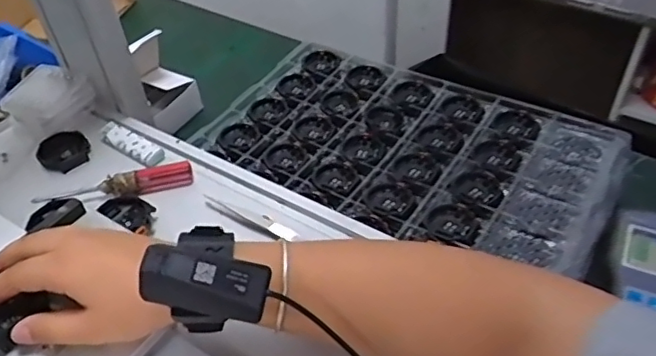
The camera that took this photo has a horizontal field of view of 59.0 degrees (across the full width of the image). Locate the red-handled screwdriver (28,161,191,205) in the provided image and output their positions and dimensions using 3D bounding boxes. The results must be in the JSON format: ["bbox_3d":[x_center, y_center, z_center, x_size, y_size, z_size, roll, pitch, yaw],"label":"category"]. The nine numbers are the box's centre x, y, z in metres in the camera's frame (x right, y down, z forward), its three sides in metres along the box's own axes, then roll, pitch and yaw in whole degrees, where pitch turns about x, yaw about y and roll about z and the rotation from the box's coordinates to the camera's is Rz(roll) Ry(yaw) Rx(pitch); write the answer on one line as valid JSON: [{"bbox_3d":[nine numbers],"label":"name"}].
[{"bbox_3d":[-0.193,0.006,0.525,0.137,0.017,0.017,-11,44,-8],"label":"red-handled screwdriver"}]

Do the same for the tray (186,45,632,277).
[{"bbox_3d":[0.082,-0.036,0.659,0.433,0.042,0.225,24,50,25],"label":"tray"}]

